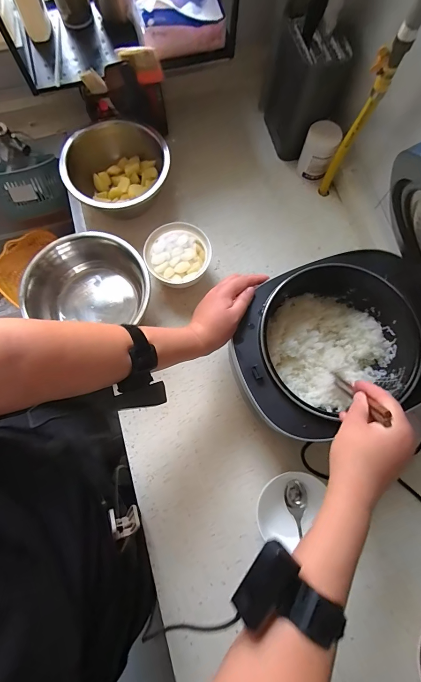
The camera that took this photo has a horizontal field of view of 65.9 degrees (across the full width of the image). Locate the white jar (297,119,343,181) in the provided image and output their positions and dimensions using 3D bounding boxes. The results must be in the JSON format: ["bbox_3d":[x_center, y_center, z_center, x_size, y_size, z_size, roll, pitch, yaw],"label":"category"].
[{"bbox_3d":[0.233,-0.410,0.705,0.065,0.115,0.073,21,78,4],"label":"white jar"}]

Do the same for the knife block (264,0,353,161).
[{"bbox_3d":[0.195,-0.511,0.622,0.100,0.310,0.114,-18,78,-5],"label":"knife block"}]

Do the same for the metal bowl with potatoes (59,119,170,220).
[{"bbox_3d":[-0.190,-0.350,0.687,0.203,0.102,0.200,0,77,-1],"label":"metal bowl with potatoes"}]

